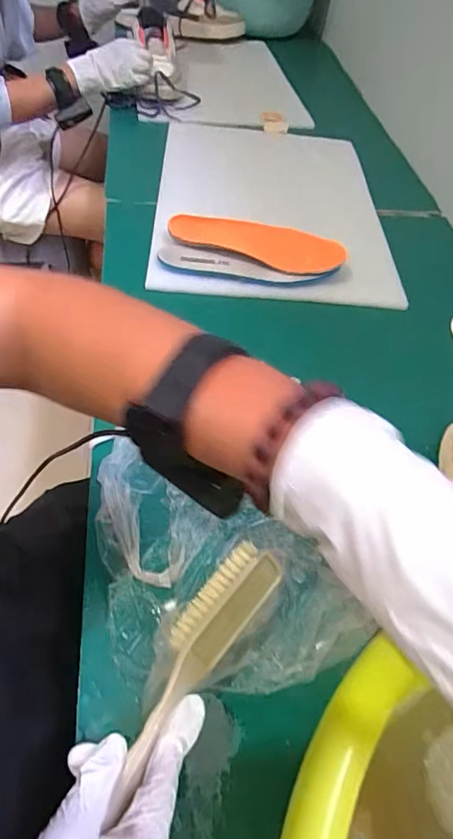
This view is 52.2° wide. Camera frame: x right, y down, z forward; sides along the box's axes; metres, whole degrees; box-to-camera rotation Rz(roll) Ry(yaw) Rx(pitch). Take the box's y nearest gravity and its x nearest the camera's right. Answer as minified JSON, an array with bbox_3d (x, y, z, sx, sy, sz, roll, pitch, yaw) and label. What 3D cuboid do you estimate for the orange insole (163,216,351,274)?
[{"bbox_3d":[0.041,-0.260,0.670,0.254,0.015,0.070,14,70,7],"label":"orange insole"}]

